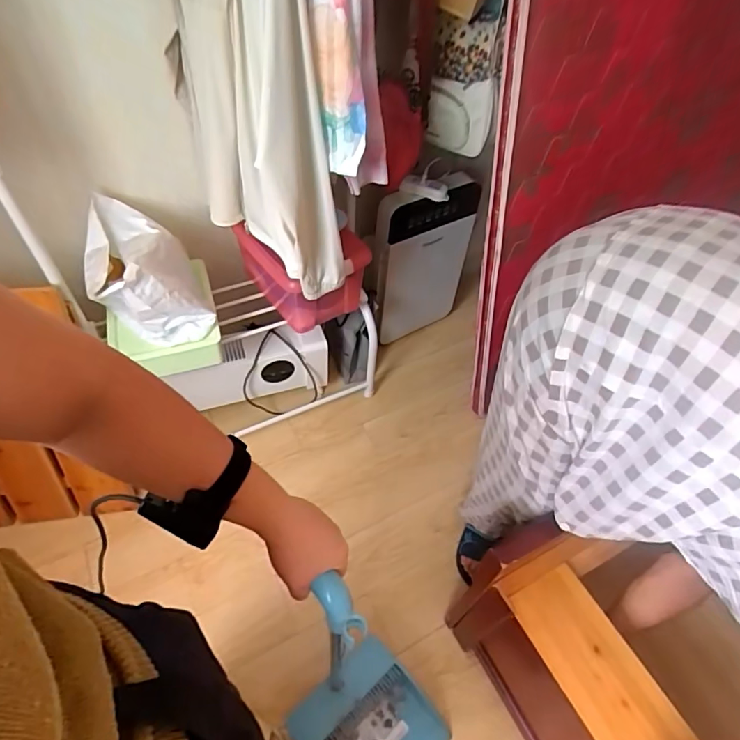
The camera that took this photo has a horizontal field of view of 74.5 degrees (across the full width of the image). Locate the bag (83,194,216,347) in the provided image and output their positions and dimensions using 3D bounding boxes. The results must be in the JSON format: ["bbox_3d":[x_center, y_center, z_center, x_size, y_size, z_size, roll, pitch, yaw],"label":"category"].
[{"bbox_3d":[-0.504,-0.228,1.077,0.212,0.203,0.316,-23,58,-20],"label":"bag"}]

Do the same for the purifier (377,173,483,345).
[{"bbox_3d":[0.166,-0.338,1.583,0.354,0.551,0.118,-30,61,-23],"label":"purifier"}]

